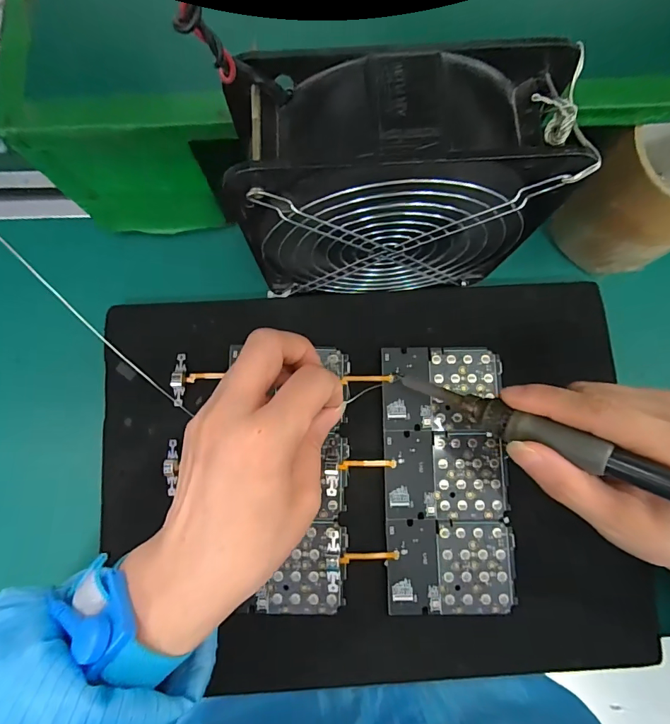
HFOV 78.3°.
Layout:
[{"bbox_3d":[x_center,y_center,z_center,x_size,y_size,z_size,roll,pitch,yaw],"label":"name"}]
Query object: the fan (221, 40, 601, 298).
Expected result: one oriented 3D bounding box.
[{"bbox_3d":[0.028,-0.084,0.219,0.159,0.129,0.058,-3,79,-1],"label":"fan"}]

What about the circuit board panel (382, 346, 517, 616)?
[{"bbox_3d":[0.072,0.073,0.266,0.078,0.005,0.164,0,79,-1],"label":"circuit board panel"}]

